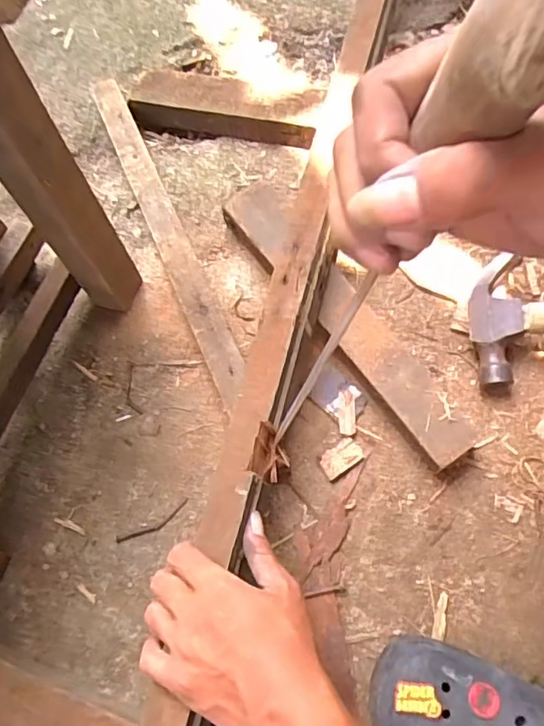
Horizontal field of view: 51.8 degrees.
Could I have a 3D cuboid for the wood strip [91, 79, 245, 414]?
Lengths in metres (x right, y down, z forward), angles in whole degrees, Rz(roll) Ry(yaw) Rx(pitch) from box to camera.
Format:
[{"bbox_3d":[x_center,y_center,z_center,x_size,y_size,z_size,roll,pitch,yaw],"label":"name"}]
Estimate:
[{"bbox_3d":[-0.122,-0.157,0.614,0.039,0.019,0.453,-25,67,-3],"label":"wood strip"}]

